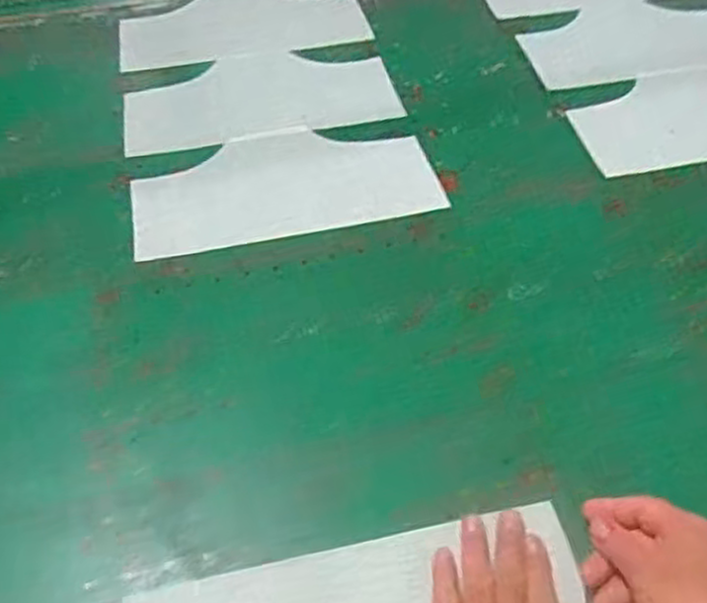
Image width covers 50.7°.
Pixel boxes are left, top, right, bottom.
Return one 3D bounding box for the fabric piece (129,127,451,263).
[{"bbox_3d":[-0.078,-0.134,0.828,0.324,0.005,0.163,-11,54,-7],"label":"fabric piece"}]

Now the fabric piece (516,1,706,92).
[{"bbox_3d":[0.392,-0.351,1.007,0.325,0.012,0.154,-11,55,-7],"label":"fabric piece"}]

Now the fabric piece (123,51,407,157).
[{"bbox_3d":[-0.116,-0.255,0.924,0.325,0.010,0.156,-10,55,-8],"label":"fabric piece"}]

